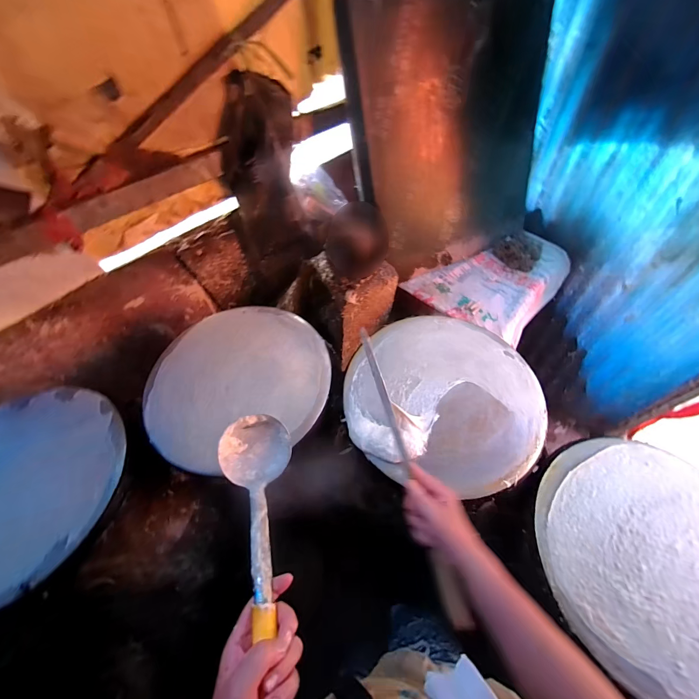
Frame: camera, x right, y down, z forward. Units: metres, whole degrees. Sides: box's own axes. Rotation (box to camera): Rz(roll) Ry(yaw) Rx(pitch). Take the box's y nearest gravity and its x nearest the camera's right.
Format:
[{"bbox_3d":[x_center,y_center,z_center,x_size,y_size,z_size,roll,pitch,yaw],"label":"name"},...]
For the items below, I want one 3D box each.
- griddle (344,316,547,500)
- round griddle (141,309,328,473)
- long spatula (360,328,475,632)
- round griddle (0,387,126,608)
[{"bbox_3d":[0.181,0.077,0.617,0.360,0.031,0.355,-2,57,2],"label":"griddle"},{"bbox_3d":[-0.233,0.051,0.660,0.363,0.028,0.348,-2,57,2],"label":"round griddle"},{"bbox_3d":[0.087,0.169,0.486,0.027,0.032,0.433,-16,73,-7],"label":"long spatula"},{"bbox_3d":[-0.598,0.237,0.565,0.357,0.027,0.349,-2,57,2],"label":"round griddle"}]

